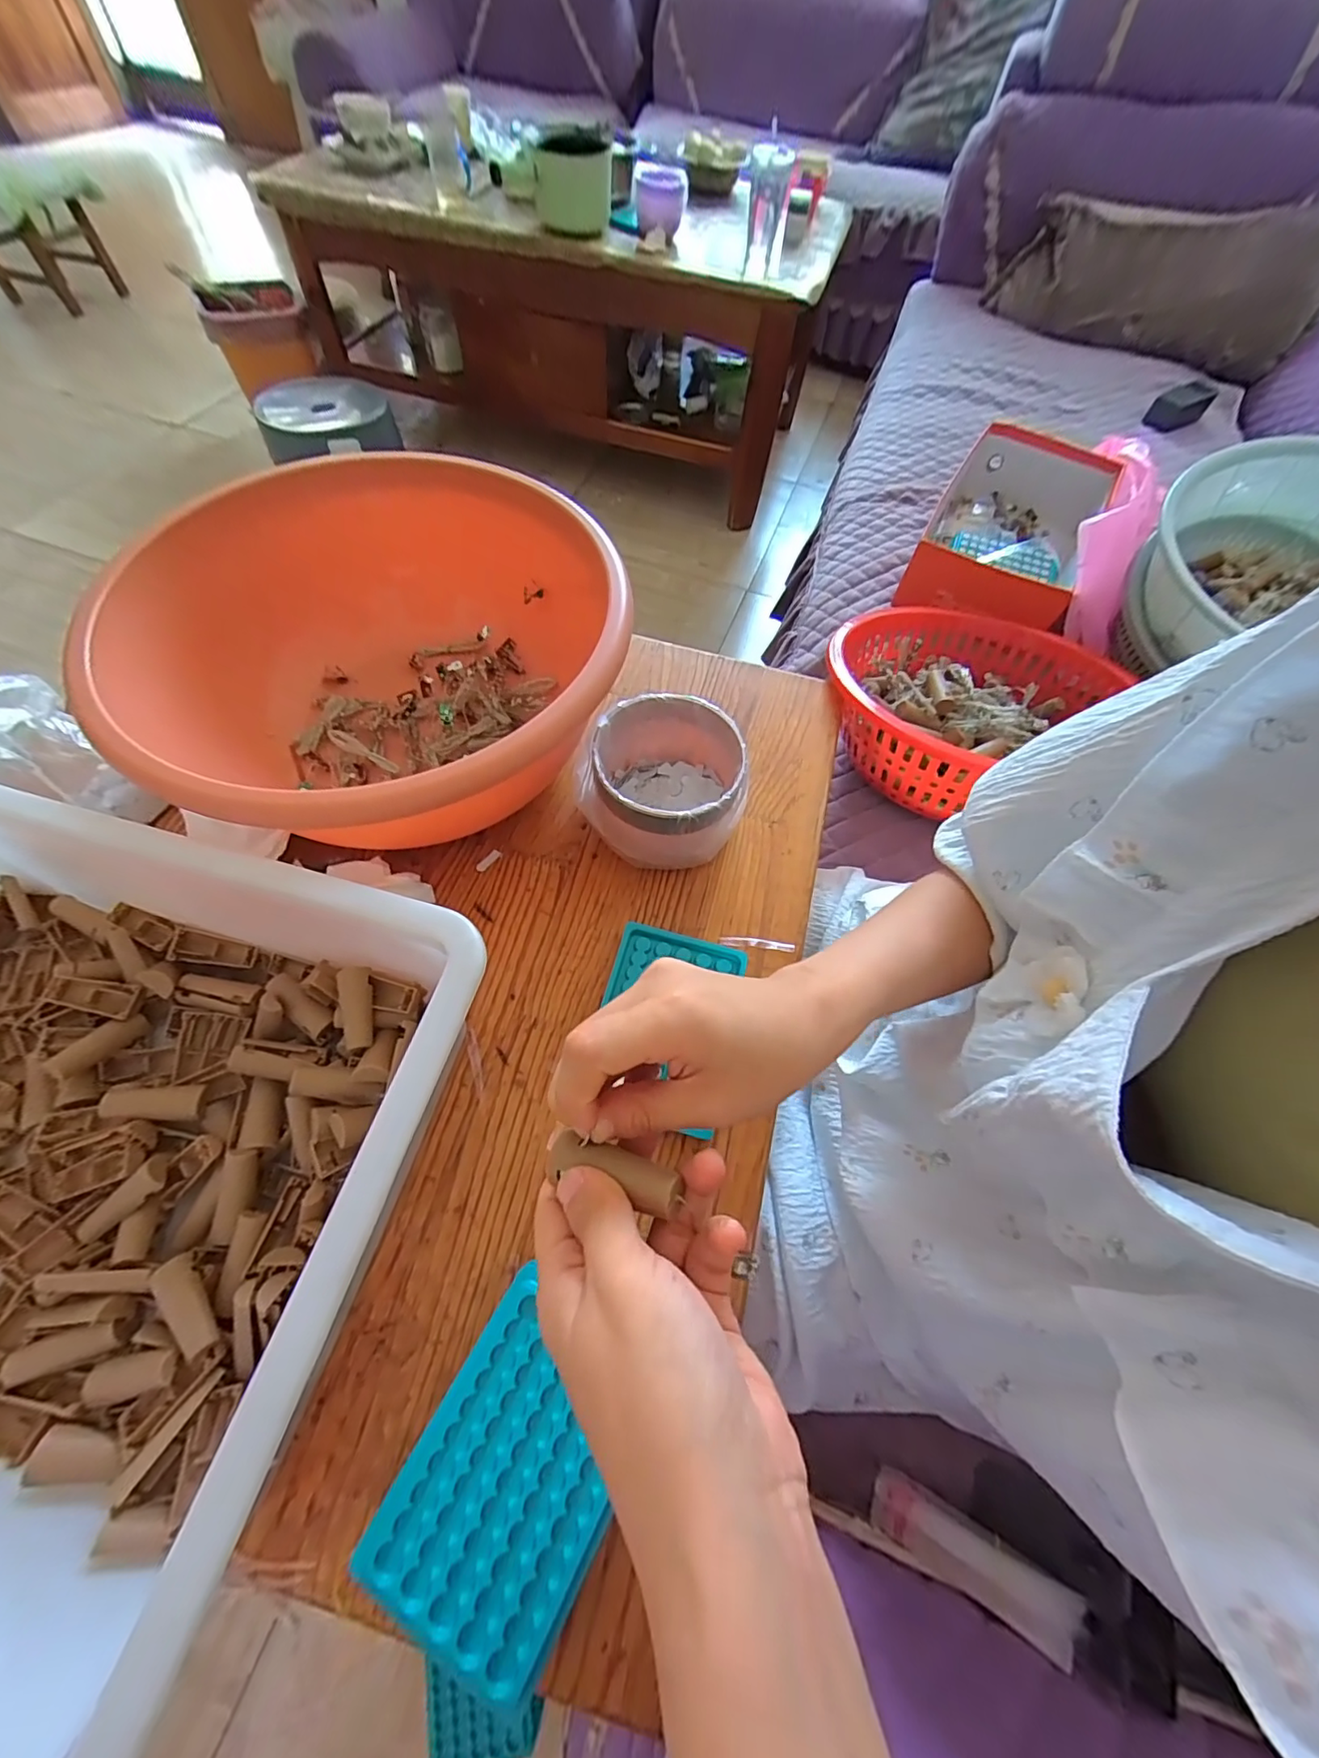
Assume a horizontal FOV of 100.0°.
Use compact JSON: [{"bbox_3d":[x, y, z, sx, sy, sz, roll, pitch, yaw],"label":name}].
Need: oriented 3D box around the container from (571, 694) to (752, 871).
[{"bbox_3d":[-0.001,-0.072,0.448,0.122,0.088,0.114,2,61,-3],"label":"container"}]

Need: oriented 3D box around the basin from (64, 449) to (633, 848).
[{"bbox_3d":[-0.198,-0.154,0.443,0.313,0.152,0.344,14,61,3],"label":"basin"}]

